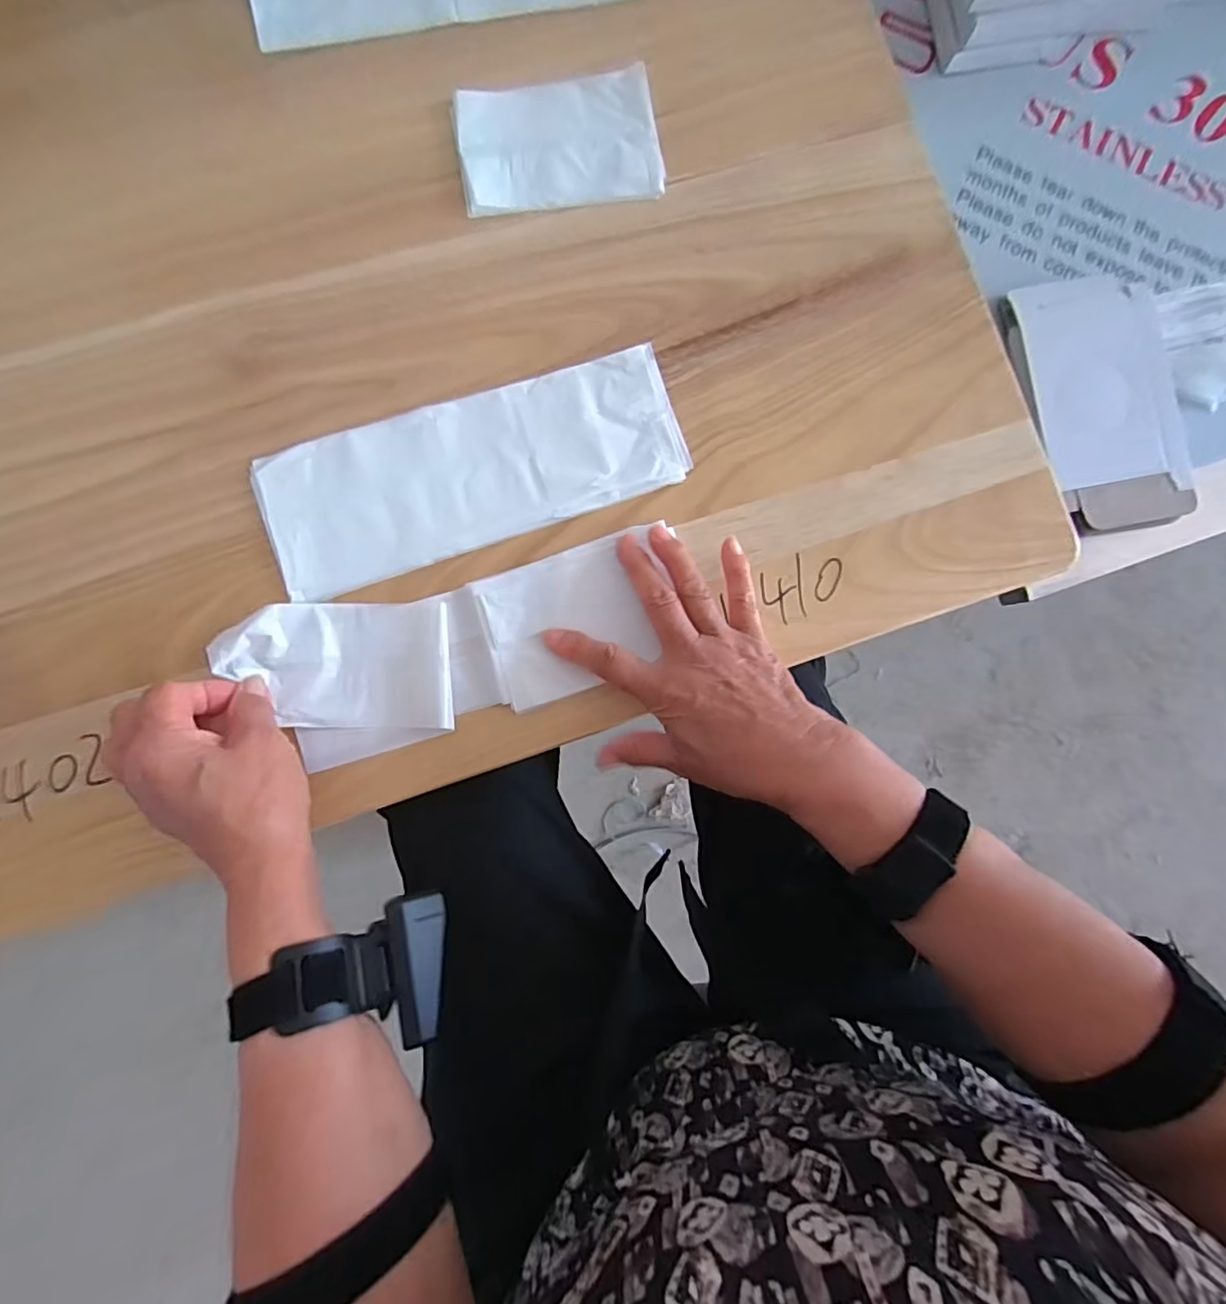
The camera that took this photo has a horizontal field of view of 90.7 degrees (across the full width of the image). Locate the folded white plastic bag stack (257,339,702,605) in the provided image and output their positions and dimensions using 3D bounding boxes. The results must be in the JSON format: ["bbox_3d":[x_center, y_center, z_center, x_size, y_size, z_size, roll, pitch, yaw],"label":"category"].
[{"bbox_3d":[-0.084,-0.113,0.373,0.253,0.004,0.093,-18,88,-3],"label":"folded white plastic bag stack"}]

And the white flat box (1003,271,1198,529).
[{"bbox_3d":[0.359,-0.183,0.445,0.103,0.018,0.186,-13,87,-2],"label":"white flat box"}]

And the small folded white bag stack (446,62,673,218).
[{"bbox_3d":[-0.035,-0.328,0.389,0.127,0.006,0.081,-9,87,-3],"label":"small folded white bag stack"}]

